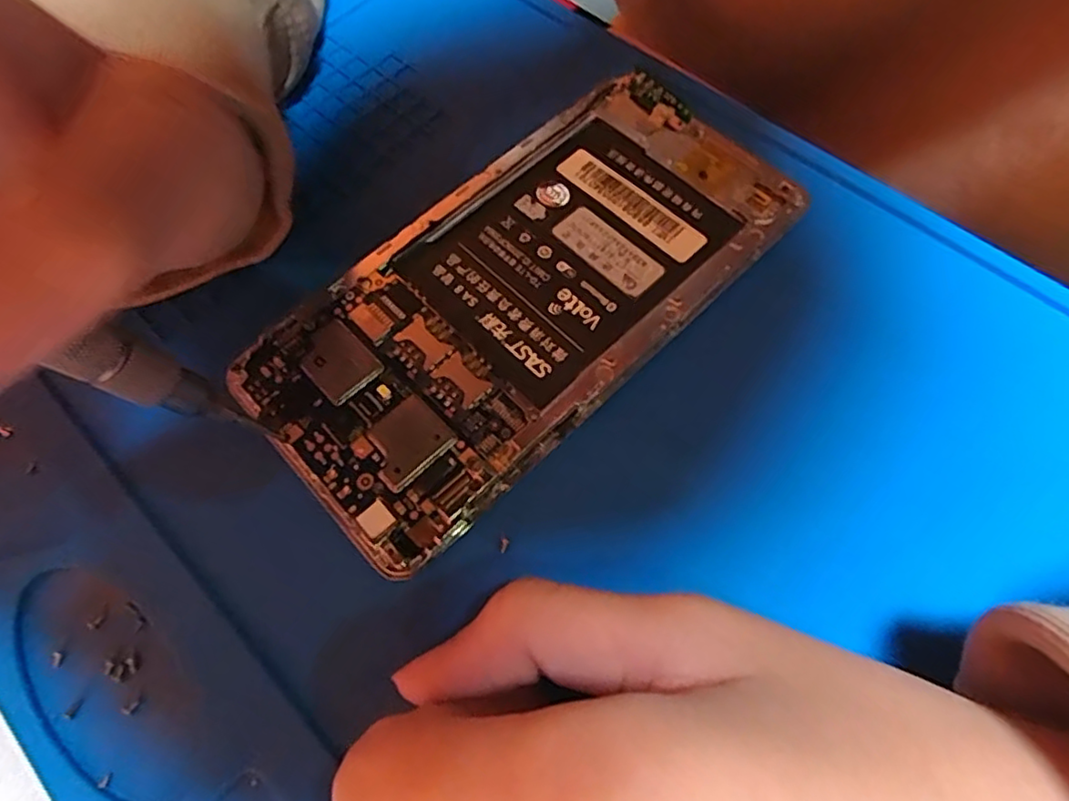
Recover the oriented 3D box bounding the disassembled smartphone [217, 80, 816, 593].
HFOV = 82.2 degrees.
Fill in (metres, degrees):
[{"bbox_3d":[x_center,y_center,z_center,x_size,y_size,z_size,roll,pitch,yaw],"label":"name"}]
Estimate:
[{"bbox_3d":[-0.001,-0.028,0.154,0.138,0.008,0.067,-41,71,-16],"label":"disassembled smartphone"}]

